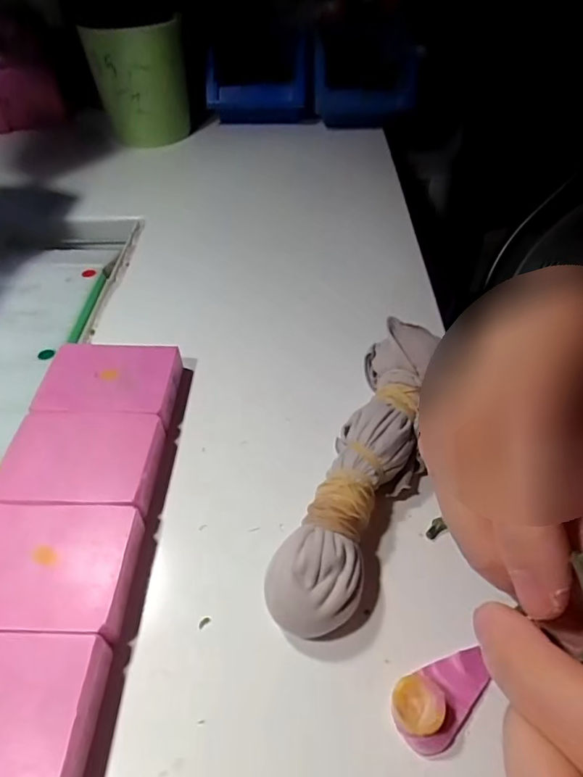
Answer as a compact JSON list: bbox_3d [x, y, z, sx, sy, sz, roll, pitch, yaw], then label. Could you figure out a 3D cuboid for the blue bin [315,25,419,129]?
[{"bbox_3d":[0.094,-0.381,0.609,0.122,0.085,0.137,6,47,6],"label":"blue bin"}]

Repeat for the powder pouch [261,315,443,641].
[{"bbox_3d":[0.040,0.038,0.258,0.049,0.043,0.179,17,49,17],"label":"powder pouch"}]

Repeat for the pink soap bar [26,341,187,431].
[{"bbox_3d":[-0.111,-0.004,0.310,0.079,0.013,0.057,2,46,3],"label":"pink soap bar"}]

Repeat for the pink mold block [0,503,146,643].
[{"bbox_3d":[-0.112,0.082,0.230,0.081,0.013,0.058,1,46,2],"label":"pink mold block"}]

